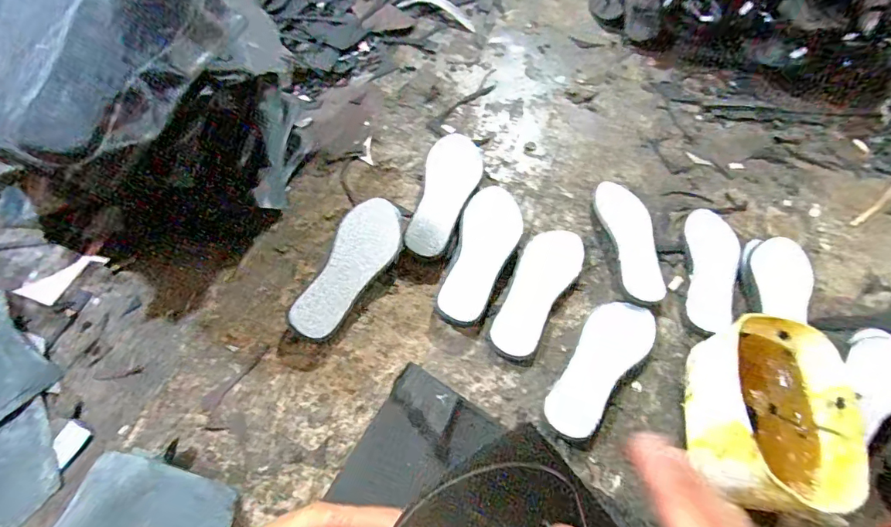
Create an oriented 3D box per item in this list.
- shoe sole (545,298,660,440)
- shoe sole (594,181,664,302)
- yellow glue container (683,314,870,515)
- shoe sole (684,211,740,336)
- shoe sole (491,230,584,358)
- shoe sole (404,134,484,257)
[{"bbox_3d":[0.208,0.132,0.607,0.082,0.023,0.219,39,63,15],"label":"shoe sole"},{"bbox_3d":[0.294,-0.036,0.717,0.083,0.029,0.210,-7,61,-11],"label":"shoe sole"},{"bbox_3d":[0.373,0.177,0.530,0.133,0.119,0.205,12,61,7],"label":"yellow glue container"},{"bbox_3d":[0.418,0.011,0.702,0.080,0.027,0.211,14,59,1],"label":"shoe sole"},{"bbox_3d":[0.135,0.039,0.666,0.080,0.023,0.220,29,61,10],"label":"shoe sole"},{"bbox_3d":[0.001,-0.110,0.724,0.091,0.040,0.228,15,61,3],"label":"shoe sole"}]

